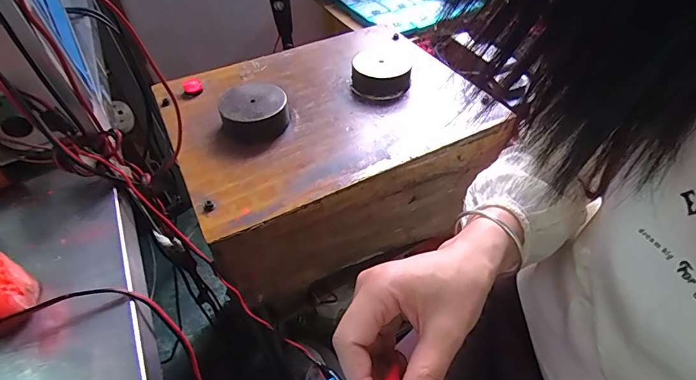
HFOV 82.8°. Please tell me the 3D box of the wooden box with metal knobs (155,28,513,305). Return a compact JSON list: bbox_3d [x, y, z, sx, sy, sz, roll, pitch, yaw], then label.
[{"bbox_3d":[-0.047,-0.081,0.656,0.418,0.204,0.376,-23,51,-15],"label":"wooden box with metal knobs"}]

